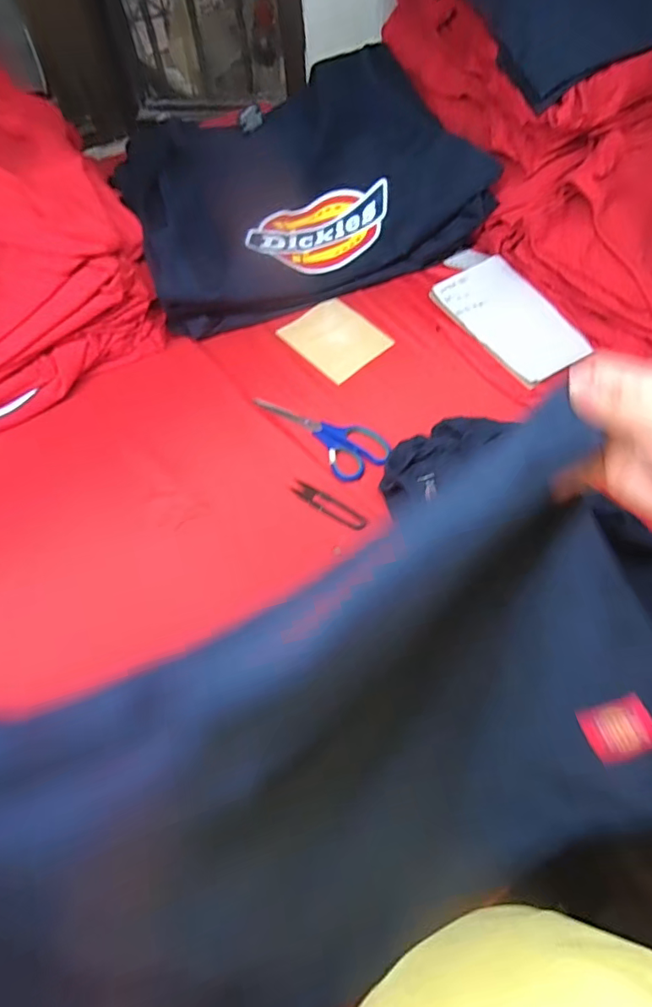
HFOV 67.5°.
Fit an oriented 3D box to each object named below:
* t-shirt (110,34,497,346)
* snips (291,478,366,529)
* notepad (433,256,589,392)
[{"bbox_3d":[-0.038,-0.443,0.712,0.472,0.129,0.341,-20,60,-10],"label":"t-shirt"},{"bbox_3d":[0.003,0.002,0.558,0.094,0.010,0.021,29,64,18],"label":"snips"},{"bbox_3d":[0.255,-0.256,0.669,0.130,0.009,0.207,-30,69,-12],"label":"notepad"}]

